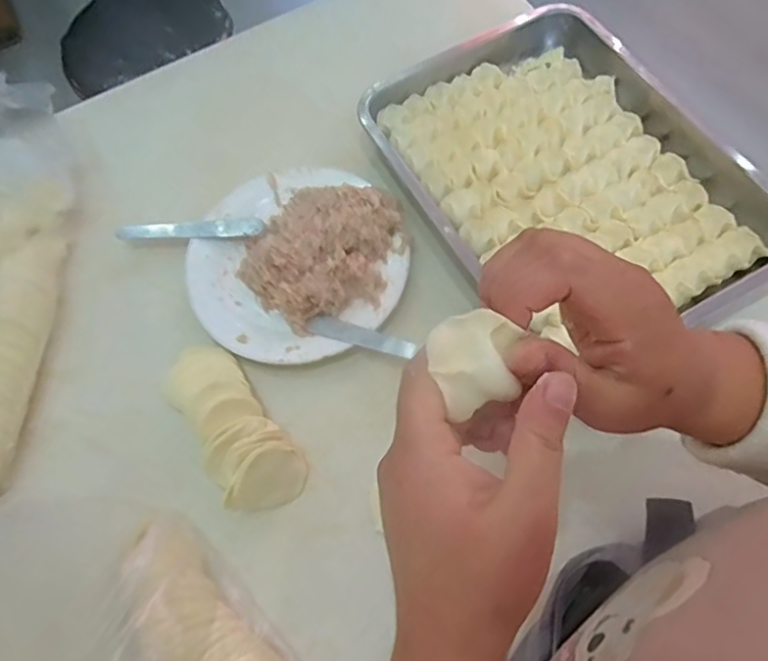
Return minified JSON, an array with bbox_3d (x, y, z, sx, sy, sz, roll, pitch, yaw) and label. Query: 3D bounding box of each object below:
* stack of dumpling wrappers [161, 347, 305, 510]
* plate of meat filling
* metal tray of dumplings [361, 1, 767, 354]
[{"bbox_3d":[-0.141,0.082,0.501,0.072,0.036,0.176,-36,69,-12],"label":"stack of dumpling wrappers"},{"bbox_3d":[-0.088,-0.073,0.565,0.209,0.048,0.213,-1,66,3],"label":"plate of meat filling"},{"bbox_3d":[0.184,-0.167,0.579,0.305,0.041,0.403,-30,68,-10],"label":"metal tray of dumplings"}]

